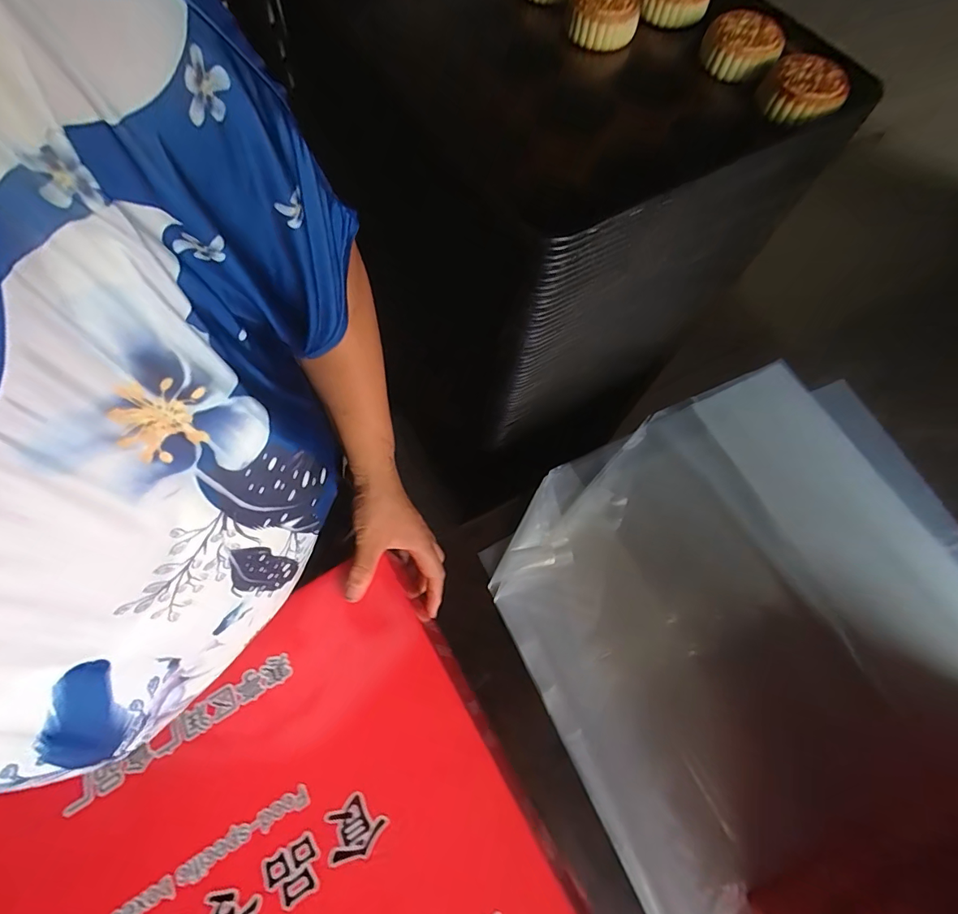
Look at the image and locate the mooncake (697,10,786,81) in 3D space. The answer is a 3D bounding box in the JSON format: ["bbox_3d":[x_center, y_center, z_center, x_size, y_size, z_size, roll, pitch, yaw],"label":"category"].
[{"bbox_3d":[0.260,-0.408,0.458,0.075,0.037,0.079,1,68,-2],"label":"mooncake"}]

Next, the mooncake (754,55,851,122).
[{"bbox_3d":[0.302,-0.343,0.429,0.070,0.023,0.073,1,68,-2],"label":"mooncake"}]

